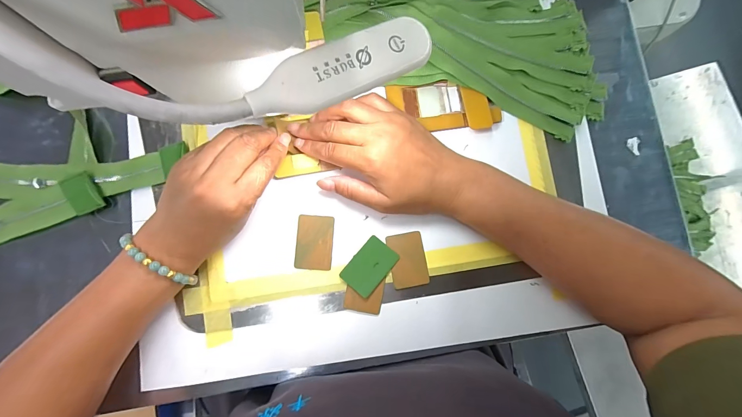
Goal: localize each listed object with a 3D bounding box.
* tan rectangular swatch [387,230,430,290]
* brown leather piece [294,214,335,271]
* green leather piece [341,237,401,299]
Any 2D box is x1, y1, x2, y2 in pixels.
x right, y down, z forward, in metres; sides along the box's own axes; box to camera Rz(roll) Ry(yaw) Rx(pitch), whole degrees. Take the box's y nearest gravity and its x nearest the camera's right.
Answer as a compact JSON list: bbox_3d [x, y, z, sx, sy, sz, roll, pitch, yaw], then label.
[{"bbox_3d":[0.036,0.050,0.305,0.035,0.004,0.052,-10,85,-4],"label":"tan rectangular swatch"},{"bbox_3d":[-0.054,0.033,0.301,0.034,0.004,0.051,4,84,-3],"label":"brown leather piece"},{"bbox_3d":[-0.001,0.056,0.302,0.035,0.004,0.052,40,84,1],"label":"green leather piece"}]

